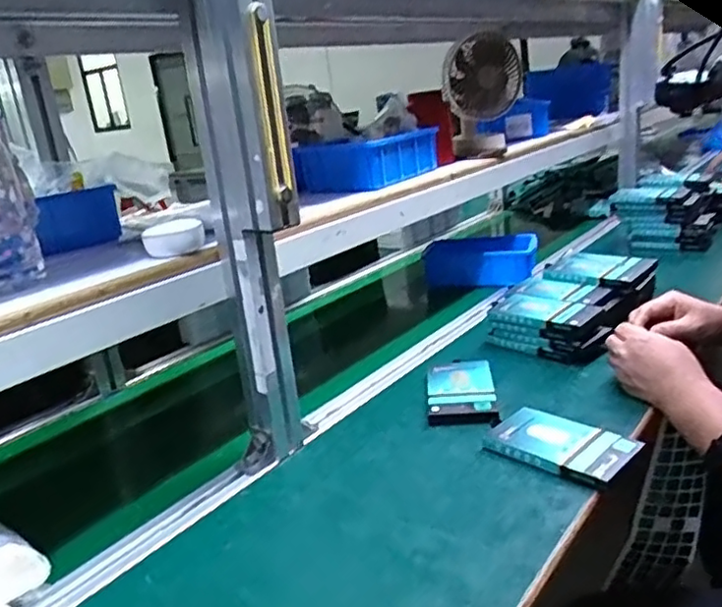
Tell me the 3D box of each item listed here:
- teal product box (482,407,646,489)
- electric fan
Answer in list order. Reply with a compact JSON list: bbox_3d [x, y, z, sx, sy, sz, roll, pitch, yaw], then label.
[{"bbox_3d":[0.199,0.136,0.646,0.087,0.016,0.139,-22,24,-38],"label":"teal product box"},{"bbox_3d":[0.200,-0.338,1.066,0.125,0.190,0.107,-2,19,13],"label":"electric fan"}]

